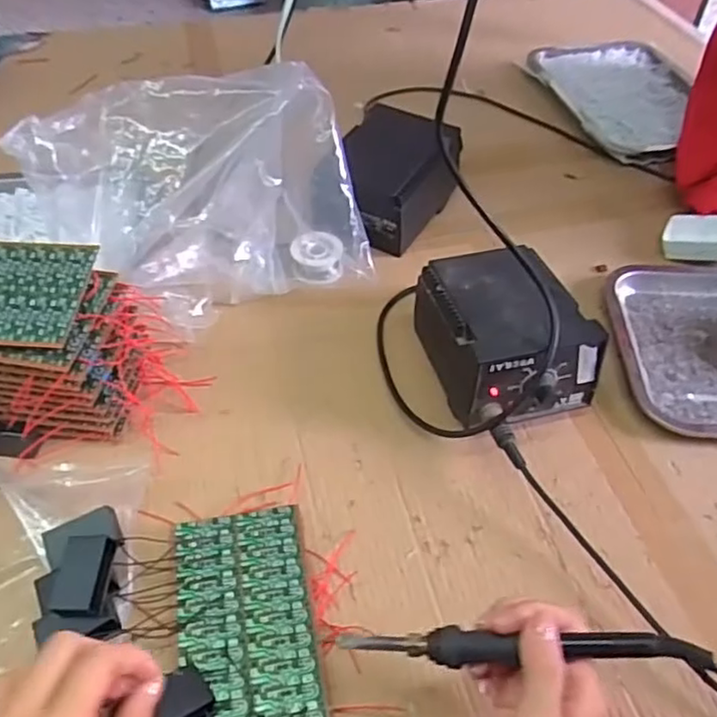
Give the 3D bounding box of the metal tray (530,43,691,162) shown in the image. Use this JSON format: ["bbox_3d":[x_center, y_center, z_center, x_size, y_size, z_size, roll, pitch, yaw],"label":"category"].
[{"bbox_3d":[0.384,-0.376,0.936,0.199,0.022,0.319,-7,50,-8],"label":"metal tray"}]

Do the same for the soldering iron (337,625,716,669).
[{"bbox_3d":[0.085,0.157,0.357,0.196,0.016,0.018,-6,48,13],"label":"soldering iron"}]

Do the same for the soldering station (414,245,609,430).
[{"bbox_3d":[0.126,-0.020,0.564,0.110,0.093,0.152,-11,50,-11],"label":"soldering station"}]

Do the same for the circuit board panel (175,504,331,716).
[{"bbox_3d":[-0.074,0.178,0.439,0.089,0.015,0.159,-8,50,-9],"label":"circuit board panel"}]

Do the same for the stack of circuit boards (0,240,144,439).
[{"bbox_3d":[-0.277,-0.009,0.526,0.179,0.122,0.119,9,49,5],"label":"stack of circuit boards"}]

